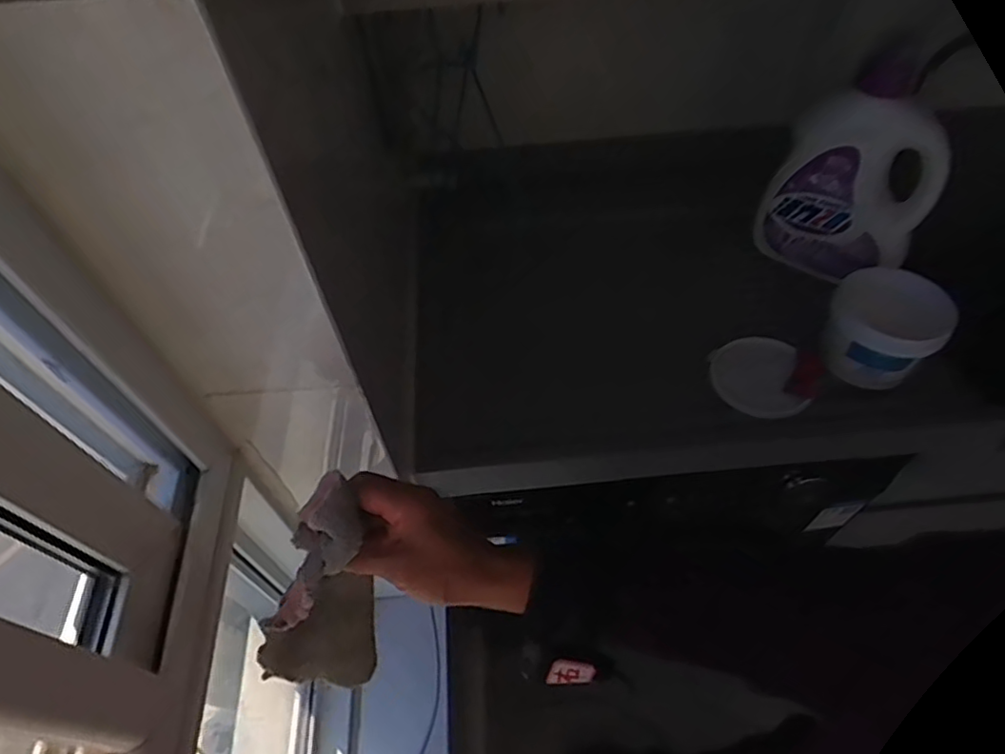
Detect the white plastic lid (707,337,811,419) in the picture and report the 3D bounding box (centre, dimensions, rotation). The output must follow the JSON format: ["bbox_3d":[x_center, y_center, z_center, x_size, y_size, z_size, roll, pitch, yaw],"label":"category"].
[{"bbox_3d":[0.316,-0.001,0.768,0.105,0.015,0.115,-1,55,2],"label":"white plastic lid"}]

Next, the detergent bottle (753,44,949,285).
[{"bbox_3d":[0.460,-0.261,0.789,0.193,0.249,0.101,29,61,21],"label":"detergent bottle"}]

